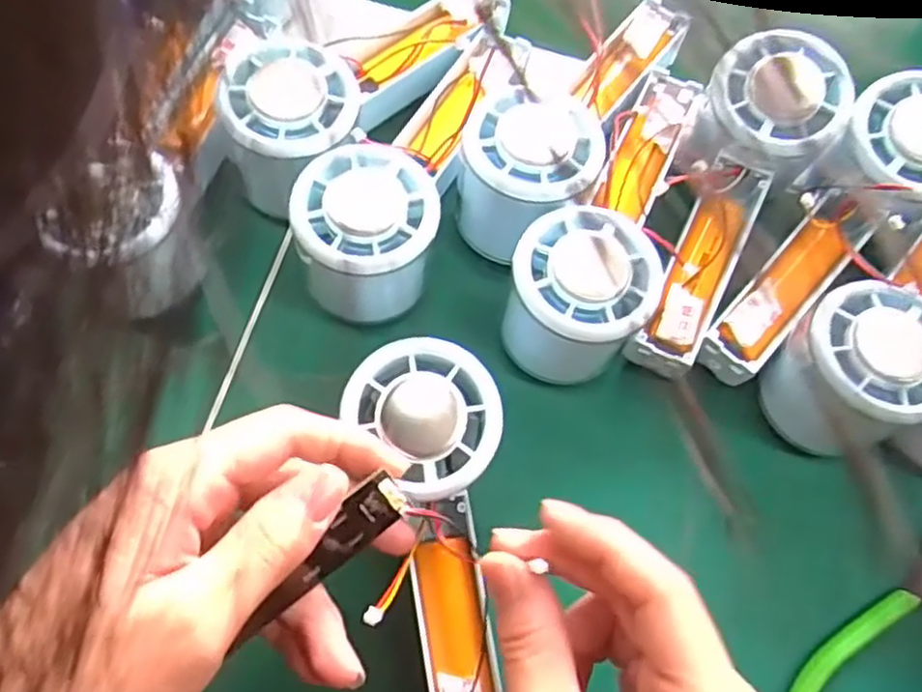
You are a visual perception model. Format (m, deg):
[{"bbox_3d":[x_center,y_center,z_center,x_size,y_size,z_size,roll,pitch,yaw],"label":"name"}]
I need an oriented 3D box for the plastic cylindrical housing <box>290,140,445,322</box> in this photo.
[{"bbox_3d":[-0.039,-0.046,0.327,0.055,0.063,0.054,1,71,-2],"label":"plastic cylindrical housing"}]

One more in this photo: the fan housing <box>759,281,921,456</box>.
[{"bbox_3d":[0.159,0.010,0.311,0.062,0.055,0.058,-31,75,-12],"label":"fan housing"}]

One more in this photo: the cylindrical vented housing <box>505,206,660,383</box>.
[{"bbox_3d":[0.048,-0.020,0.319,0.055,0.057,0.055,1,71,-2],"label":"cylindrical vented housing"}]

